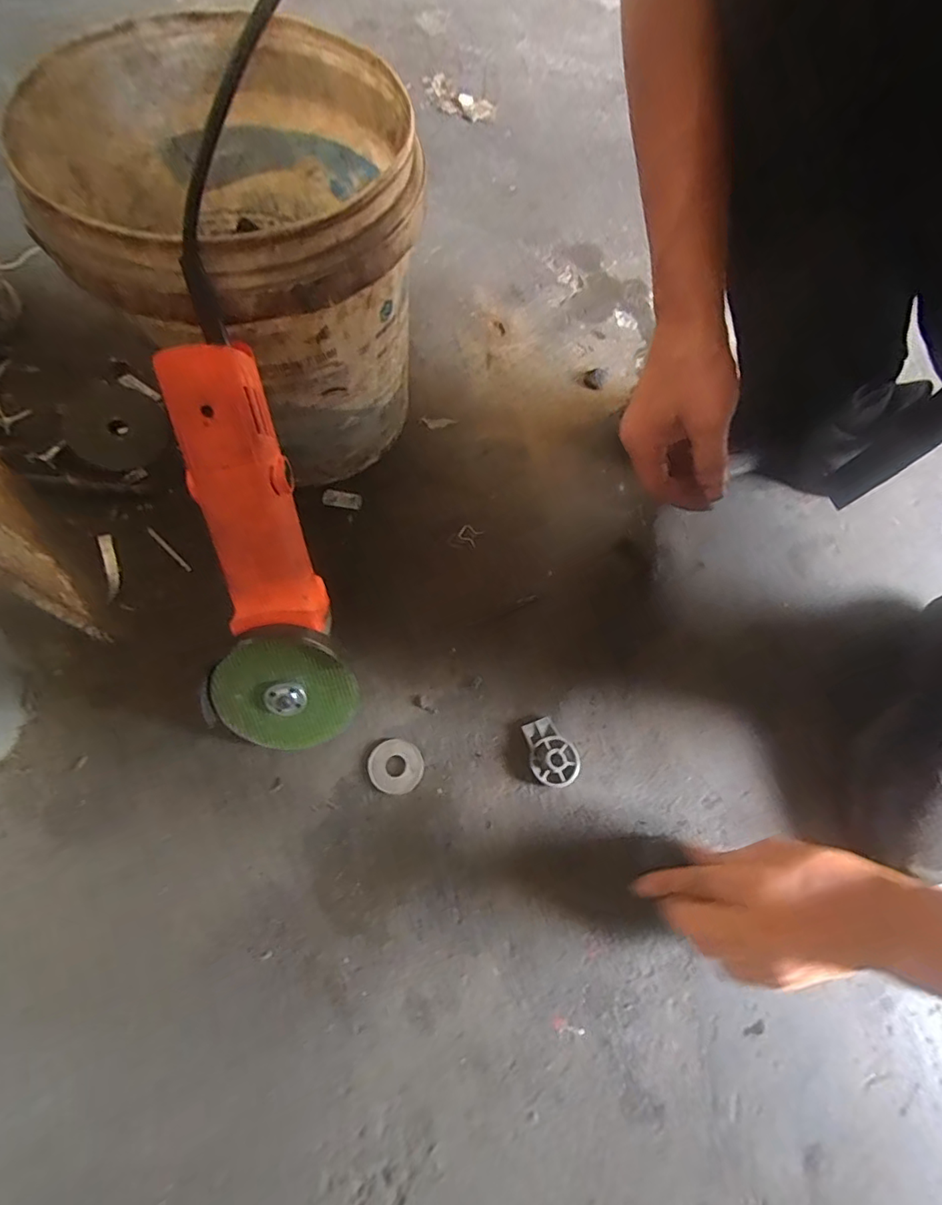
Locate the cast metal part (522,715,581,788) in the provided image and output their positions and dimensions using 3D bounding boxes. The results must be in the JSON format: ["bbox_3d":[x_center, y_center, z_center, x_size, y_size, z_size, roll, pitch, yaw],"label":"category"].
[{"bbox_3d":[0.065,0.121,0.435,0.037,0.014,0.055,-19,69,-11],"label":"cast metal part"}]

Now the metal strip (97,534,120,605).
[{"bbox_3d":[-0.325,-0.033,0.484,0.010,0.007,0.070,-21,70,-10],"label":"metal strip"}]

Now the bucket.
[{"bbox_3d":[-0.163,-0.256,0.457,0.233,0.270,0.250,1,66,-2],"label":"bucket"}]

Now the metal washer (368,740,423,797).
[{"bbox_3d":[-0.061,0.132,0.432,0.043,0.006,0.042,-20,69,-11],"label":"metal washer"}]

